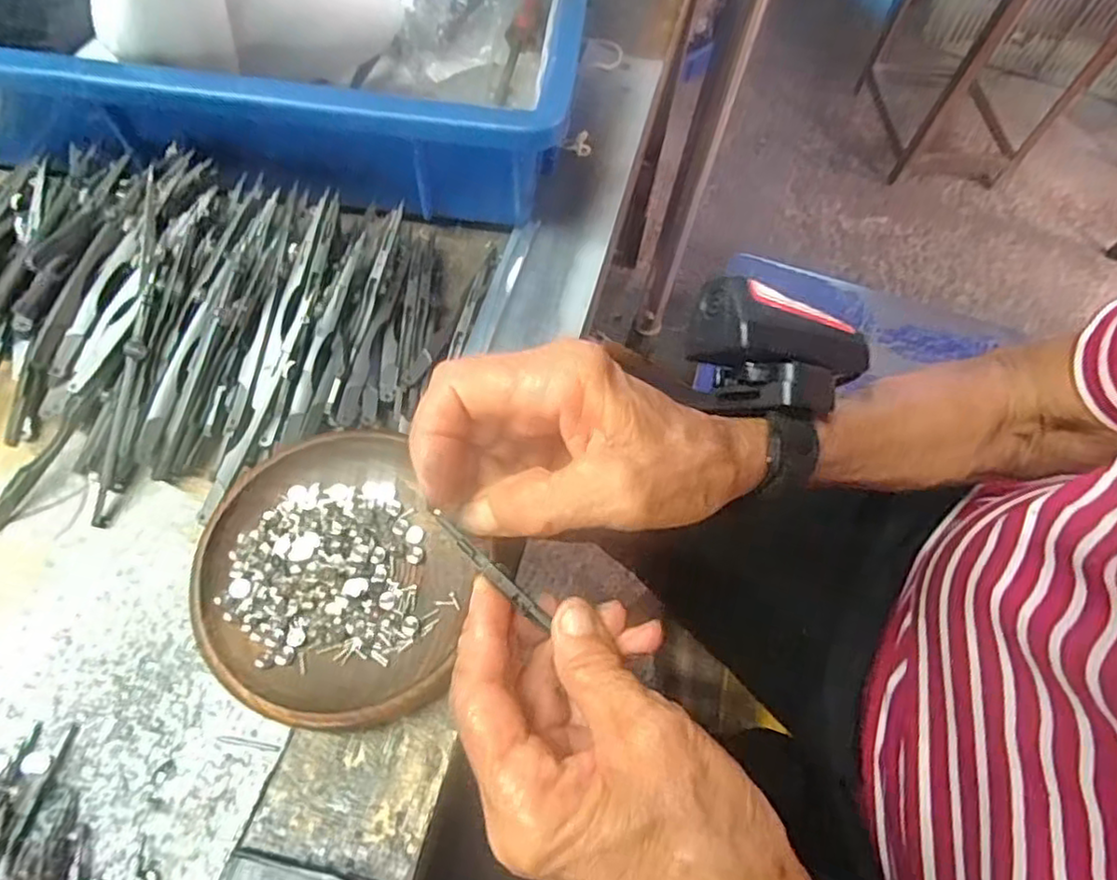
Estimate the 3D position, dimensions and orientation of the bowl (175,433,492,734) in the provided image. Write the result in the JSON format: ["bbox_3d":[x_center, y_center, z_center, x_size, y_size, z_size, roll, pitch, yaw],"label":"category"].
[{"bbox_3d":[-0.086,0.052,0.264,0.104,0.019,0.111,2,62,-3],"label":"bowl"}]

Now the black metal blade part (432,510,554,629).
[{"bbox_3d":[-0.022,0.044,0.226,0.051,0.007,0.007,43,66,-5],"label":"black metal blade part"}]

